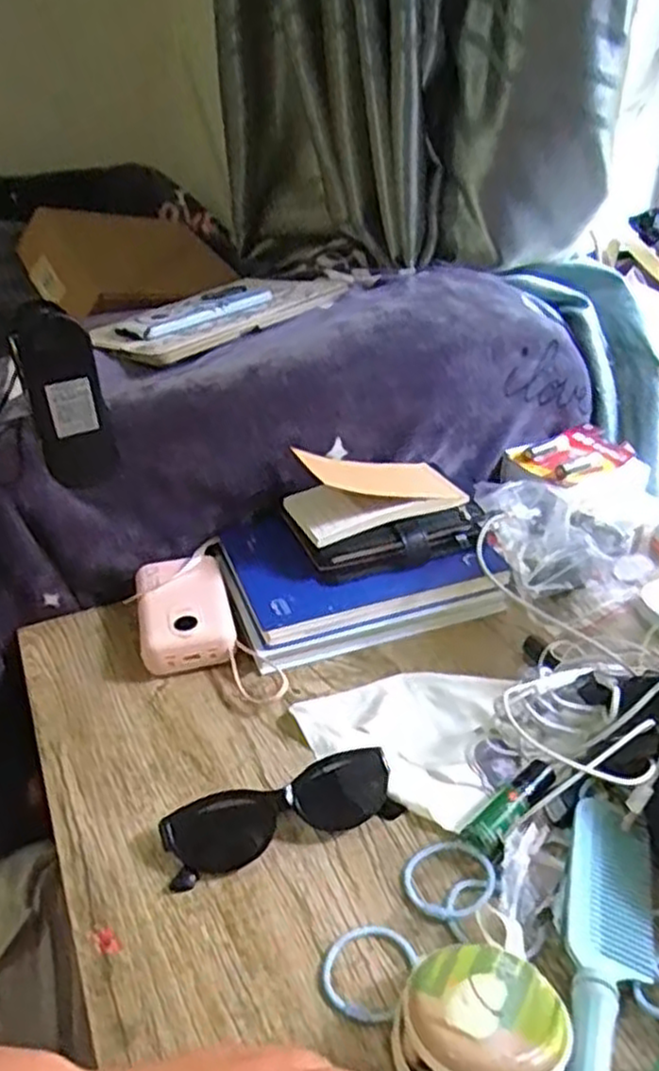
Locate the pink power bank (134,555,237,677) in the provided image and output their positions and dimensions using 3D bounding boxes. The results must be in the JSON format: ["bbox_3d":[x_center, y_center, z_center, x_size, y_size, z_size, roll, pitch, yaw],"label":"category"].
[{"bbox_3d":[-0.114,0.057,0.588,0.069,0.032,0.105,-9,36,-12],"label":"pink power bank"}]

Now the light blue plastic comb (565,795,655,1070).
[{"bbox_3d":[0.132,0.217,0.359,0.043,0.021,0.215,11,37,17],"label":"light blue plastic comb"}]

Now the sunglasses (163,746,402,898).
[{"bbox_3d":[-0.028,0.165,0.449,0.138,0.027,0.040,-13,37,-17],"label":"sunglasses"}]

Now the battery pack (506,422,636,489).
[{"bbox_3d":[0.245,-0.078,0.754,0.108,0.025,0.072,-17,37,-23],"label":"battery pack"}]

